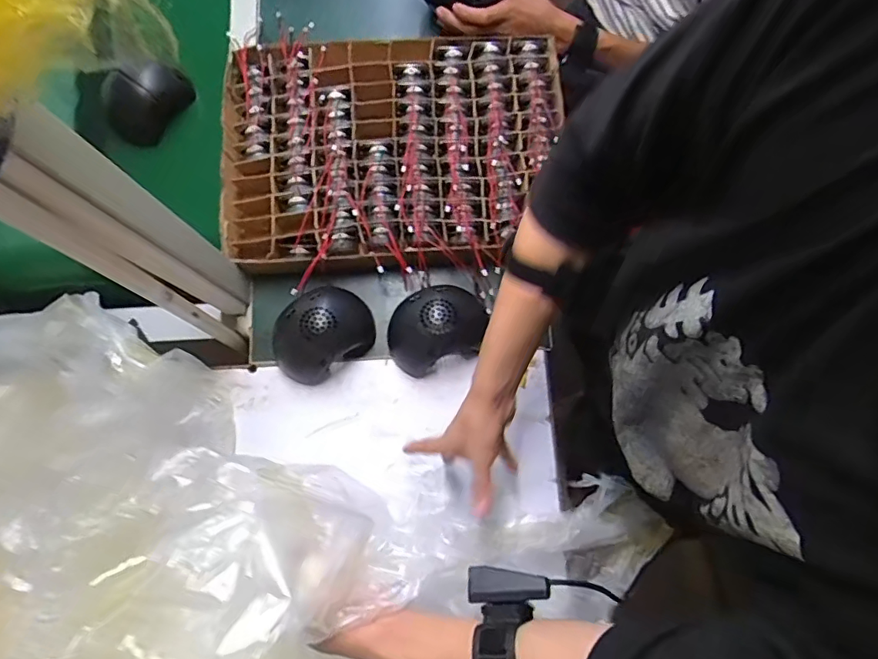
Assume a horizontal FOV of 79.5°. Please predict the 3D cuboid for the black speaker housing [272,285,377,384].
[{"bbox_3d":[-0.151,0.002,0.665,0.128,0.066,0.098,-35,81,-7],"label":"black speaker housing"}]

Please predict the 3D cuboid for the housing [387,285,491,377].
[{"bbox_3d":[0.000,-0.005,0.655,0.135,0.058,0.097,-21,79,-4],"label":"housing"}]

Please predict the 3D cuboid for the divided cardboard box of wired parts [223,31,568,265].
[{"bbox_3d":[-0.060,-0.250,0.724,0.454,0.053,0.345,-3,79,-1],"label":"divided cardboard box of wired parts"}]

